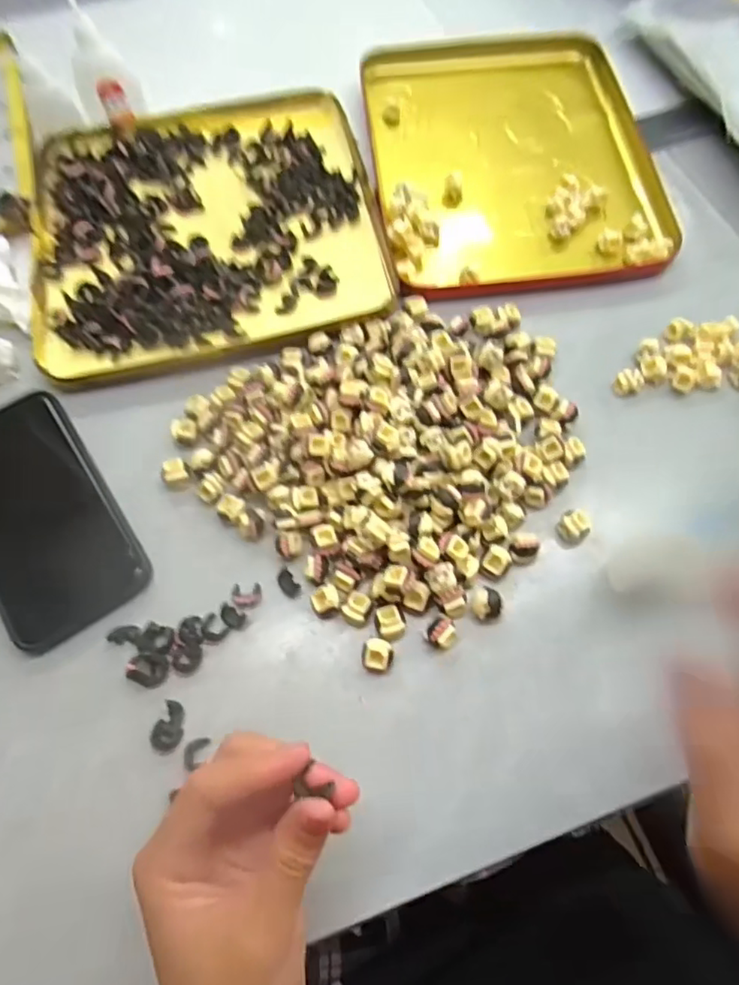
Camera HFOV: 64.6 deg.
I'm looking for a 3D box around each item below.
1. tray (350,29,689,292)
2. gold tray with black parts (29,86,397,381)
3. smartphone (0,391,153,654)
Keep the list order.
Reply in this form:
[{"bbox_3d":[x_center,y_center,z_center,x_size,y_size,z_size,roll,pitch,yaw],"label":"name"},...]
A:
[{"bbox_3d":[0.104,-0.259,0.452,0.200,0.027,0.250,-6,68,-1],"label":"tray"},{"bbox_3d":[-0.120,-0.198,0.428,0.241,0.015,0.239,-13,68,-4],"label":"gold tray with black parts"},{"bbox_3d":[-0.193,0.011,0.339,0.077,0.012,0.149,-33,71,-12],"label":"smartphone"}]

